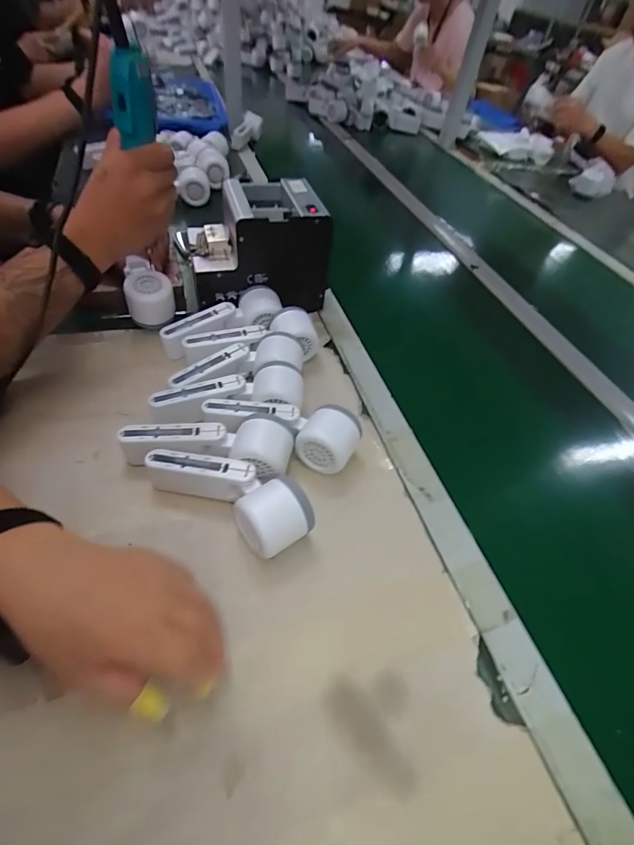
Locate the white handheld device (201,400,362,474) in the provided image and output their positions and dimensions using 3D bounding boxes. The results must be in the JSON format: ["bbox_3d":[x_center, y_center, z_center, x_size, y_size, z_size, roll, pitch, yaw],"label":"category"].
[{"bbox_3d":[-0.039,0.005,0.447,0.166,0.052,0.060,18,49,8],"label":"white handheld device"}]

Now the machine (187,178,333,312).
[{"bbox_3d":[-0.083,-0.250,0.569,0.179,0.117,0.139,-5,50,-12],"label":"machine"}]

